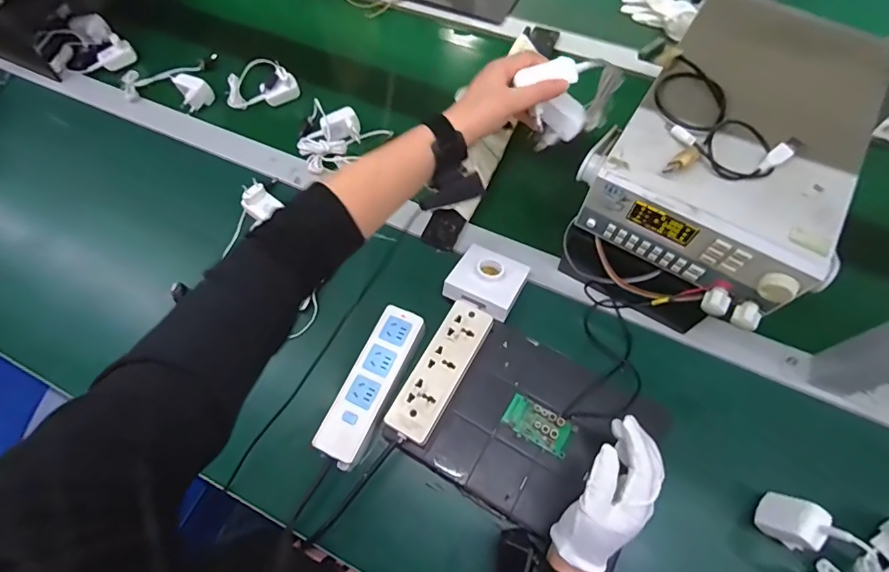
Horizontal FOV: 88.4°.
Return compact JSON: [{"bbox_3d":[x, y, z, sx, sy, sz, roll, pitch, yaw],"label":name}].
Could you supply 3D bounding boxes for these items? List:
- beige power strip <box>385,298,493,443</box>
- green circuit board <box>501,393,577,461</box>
[{"bbox_3d":[-0.004,0.101,0.543,0.052,0.034,0.169,28,70,15],"label":"beige power strip"},{"bbox_3d":[0.108,0.158,0.521,0.077,0.018,0.040,29,70,15],"label":"green circuit board"}]

